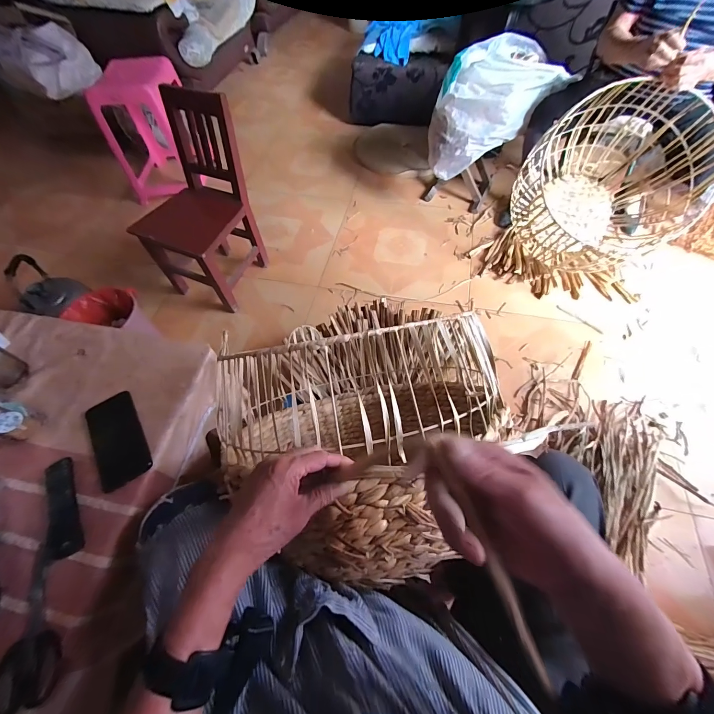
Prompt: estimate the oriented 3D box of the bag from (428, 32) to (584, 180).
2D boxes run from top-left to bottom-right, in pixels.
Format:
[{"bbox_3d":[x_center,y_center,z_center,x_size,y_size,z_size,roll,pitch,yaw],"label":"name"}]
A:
[{"bbox_3d":[0.540,-0.960,1.220,0.548,0.303,0.324,-21,61,-10],"label":"bag"}]

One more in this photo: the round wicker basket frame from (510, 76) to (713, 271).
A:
[{"bbox_3d":[0.945,-0.644,1.183,0.589,0.499,0.532,-35,65,-17],"label":"round wicker basket frame"}]

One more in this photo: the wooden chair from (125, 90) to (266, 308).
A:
[{"bbox_3d":[-0.525,-0.487,1.059,0.274,0.517,0.348,20,62,13],"label":"wooden chair"}]

